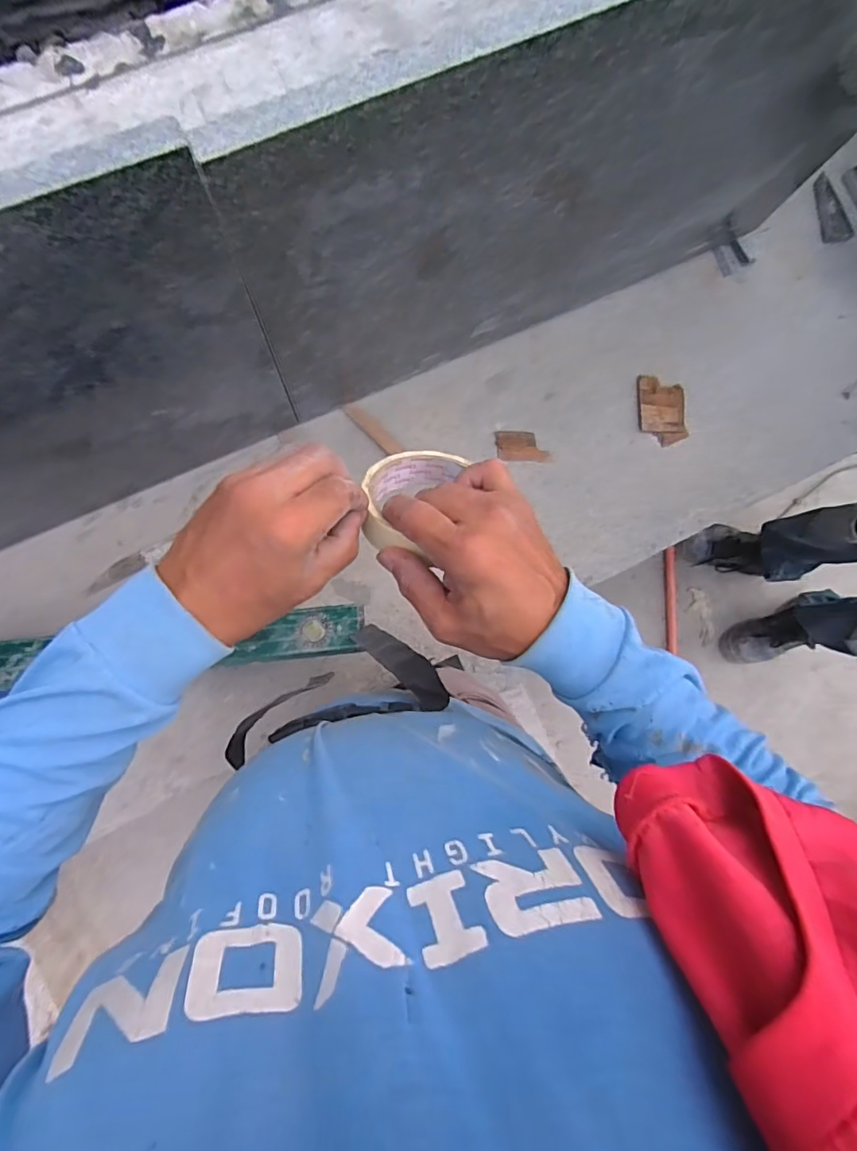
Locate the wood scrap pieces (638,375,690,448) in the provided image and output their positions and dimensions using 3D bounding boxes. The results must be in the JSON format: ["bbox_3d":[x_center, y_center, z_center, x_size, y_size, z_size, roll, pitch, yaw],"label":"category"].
[{"bbox_3d":[0.369,-0.260,0.878,0.077,0.010,0.107,-4,88,-7],"label":"wood scrap pieces"}]

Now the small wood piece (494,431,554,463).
[{"bbox_3d":[0.145,-0.197,0.850,0.082,0.006,0.048,-2,88,-7],"label":"small wood piece"}]

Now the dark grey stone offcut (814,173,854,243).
[{"bbox_3d":[0.664,-0.604,0.918,0.052,0.005,0.115,-12,89,-8],"label":"dark grey stone offcut"}]

